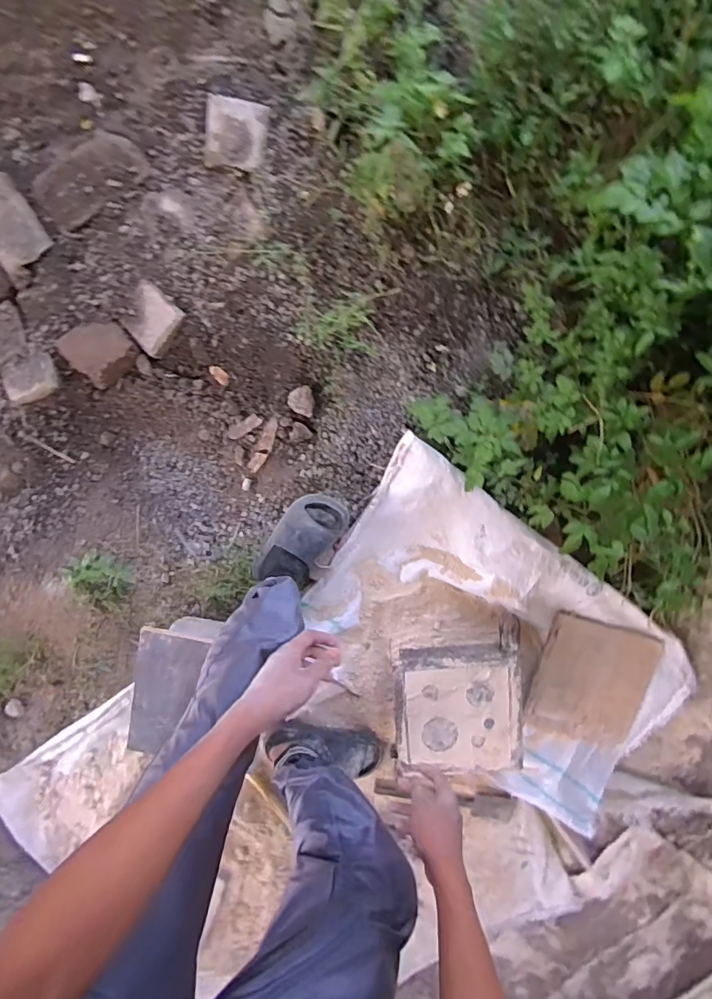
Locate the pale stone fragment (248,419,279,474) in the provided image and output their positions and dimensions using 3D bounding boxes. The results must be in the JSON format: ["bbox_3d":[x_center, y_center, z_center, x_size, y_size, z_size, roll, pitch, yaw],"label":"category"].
[{"bbox_3d":[-0.186,-0.109,0.999,0.028,0.009,0.114,26,96,-6],"label":"pale stone fragment"}]

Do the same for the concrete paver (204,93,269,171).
[{"bbox_3d":[-0.218,-0.661,0.893,0.108,0.027,0.110,8,98,-4],"label":"concrete paver"}]

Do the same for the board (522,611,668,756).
[{"bbox_3d":[0.522,0.403,1.089,0.259,0.015,0.280,16,101,-4],"label":"board"}]

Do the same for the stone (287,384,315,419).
[{"bbox_3d":[-0.108,-0.191,0.981,0.050,0.022,0.058,-17,98,0],"label":"stone"}]

